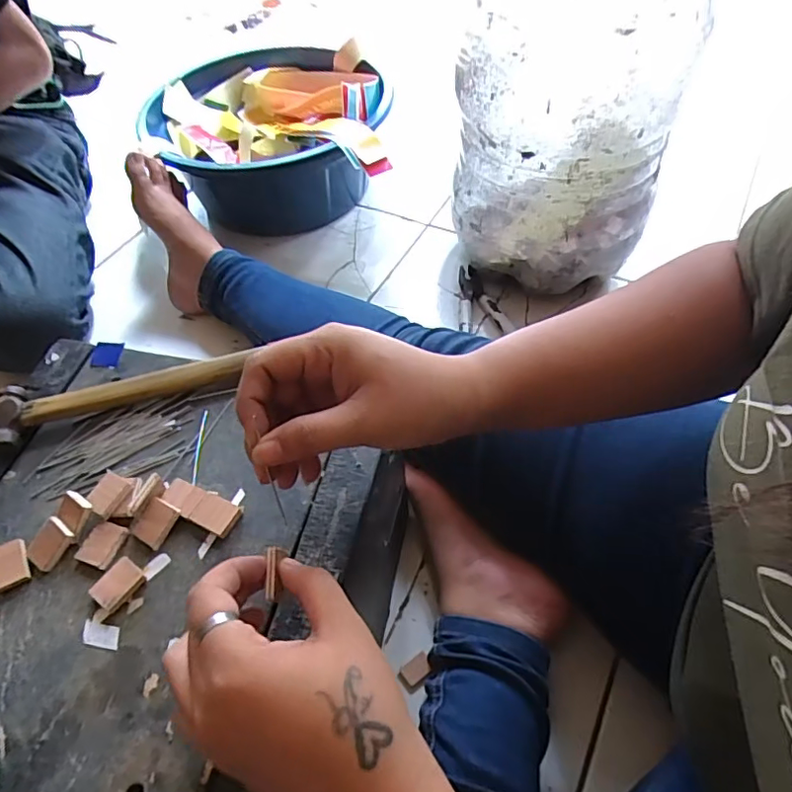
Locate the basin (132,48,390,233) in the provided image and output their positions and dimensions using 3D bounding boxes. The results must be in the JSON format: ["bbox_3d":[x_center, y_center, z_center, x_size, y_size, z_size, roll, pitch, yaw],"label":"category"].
[{"bbox_3d":[-0.187,-0.396,0.834,0.325,0.156,0.352,-2,53,3],"label":"basin"}]

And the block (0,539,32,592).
[{"bbox_3d":[-0.222,0.096,0.313,0.022,0.007,0.026,-26,56,-14],"label":"block"}]

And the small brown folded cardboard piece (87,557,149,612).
[{"bbox_3d":[-0.154,0.104,0.304,0.020,0.004,0.025,28,60,22],"label":"small brown folded cardboard piece"}]

